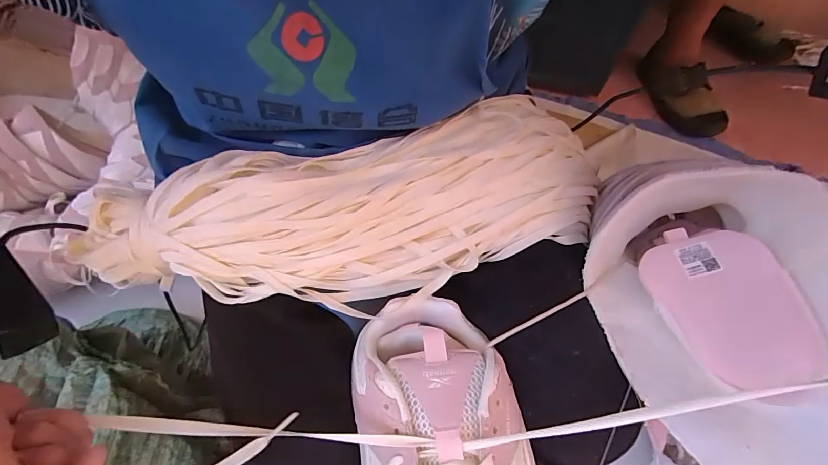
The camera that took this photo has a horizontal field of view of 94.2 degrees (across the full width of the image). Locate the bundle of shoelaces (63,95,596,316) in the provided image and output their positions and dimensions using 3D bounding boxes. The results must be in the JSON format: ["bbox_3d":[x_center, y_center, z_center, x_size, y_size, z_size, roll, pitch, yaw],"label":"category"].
[{"bbox_3d":[-0.039,-0.016,0.305,0.396,0.085,0.129,-20,65,-9],"label":"bundle of shoelaces"}]

